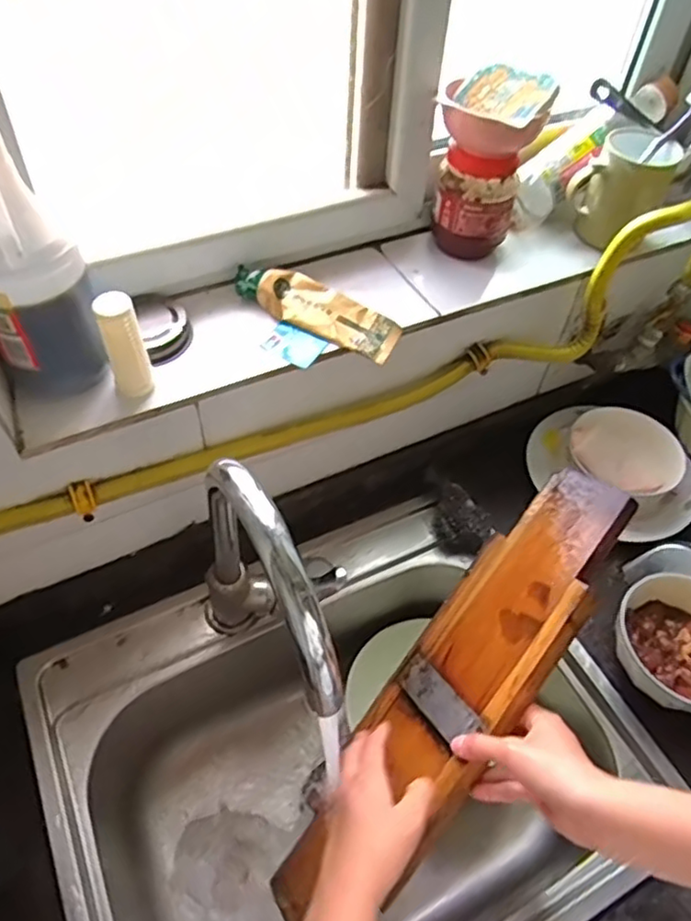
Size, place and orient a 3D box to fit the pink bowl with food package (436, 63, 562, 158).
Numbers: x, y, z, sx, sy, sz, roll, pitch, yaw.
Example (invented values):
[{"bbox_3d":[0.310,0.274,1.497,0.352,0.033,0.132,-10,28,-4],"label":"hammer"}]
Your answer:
[{"bbox_3d":[0.144,-0.333,0.611,0.095,0.056,0.075,28,56,17],"label":"pink bowl with food package"}]

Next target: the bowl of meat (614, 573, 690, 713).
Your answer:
[{"bbox_3d":[0.342,0.194,0.659,0.132,0.071,0.132,2,52,-2],"label":"bowl of meat"}]

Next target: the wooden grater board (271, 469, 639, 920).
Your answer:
[{"bbox_3d":[0.087,0.214,0.556,0.463,0.024,0.119,-56,33,-1],"label":"wooden grater board"}]

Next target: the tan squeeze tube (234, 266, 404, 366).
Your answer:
[{"bbox_3d":[-0.028,-0.149,0.621,0.167,0.015,0.051,27,71,7],"label":"tan squeeze tube"}]

